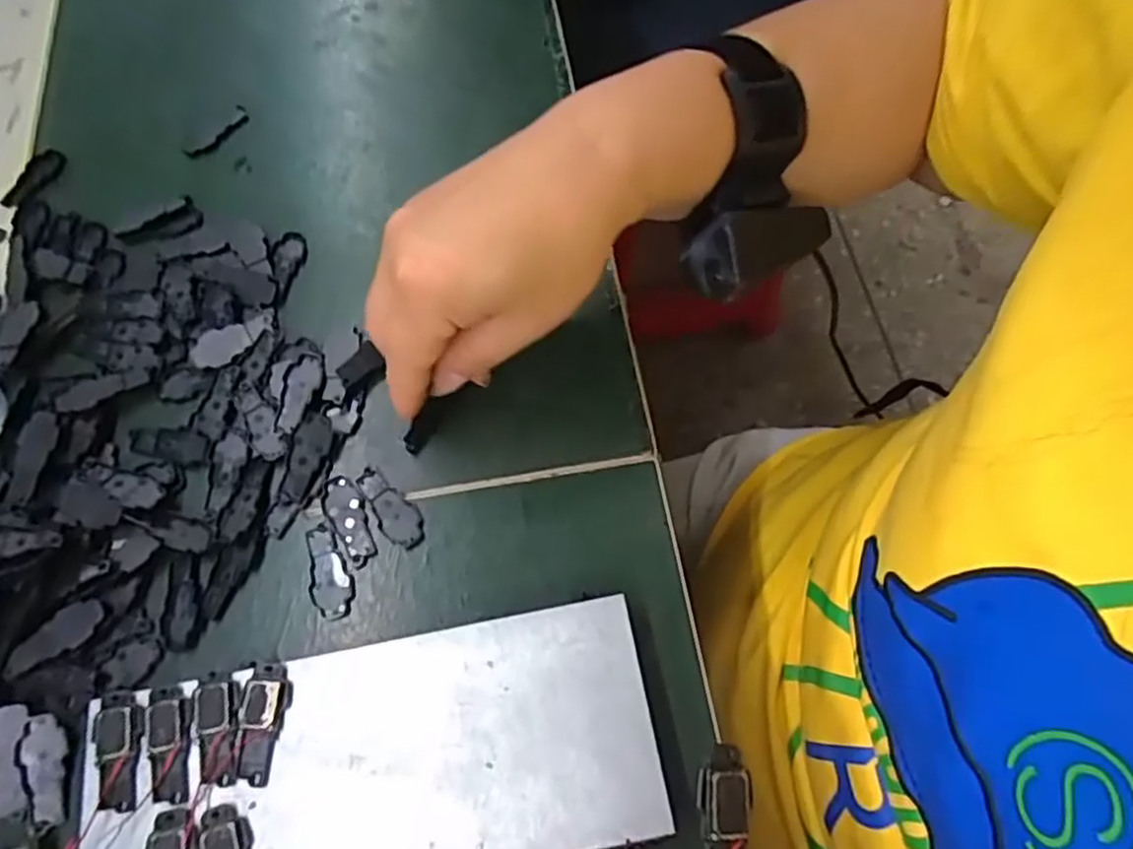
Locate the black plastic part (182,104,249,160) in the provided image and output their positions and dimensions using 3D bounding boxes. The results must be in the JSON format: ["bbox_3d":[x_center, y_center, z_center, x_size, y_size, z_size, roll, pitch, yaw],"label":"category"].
[{"bbox_3d":[-0.187,-0.157,0.378,0.014,0.004,0.041,40,74,17],"label":"black plastic part"}]

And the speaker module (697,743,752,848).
[{"bbox_3d":[0.041,0.102,0.184,0.014,0.006,0.034,2,74,3],"label":"speaker module"}]

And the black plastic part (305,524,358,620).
[{"bbox_3d":[-0.095,0.059,0.285,0.018,0.004,0.038,-13,67,-3],"label":"black plastic part"}]

